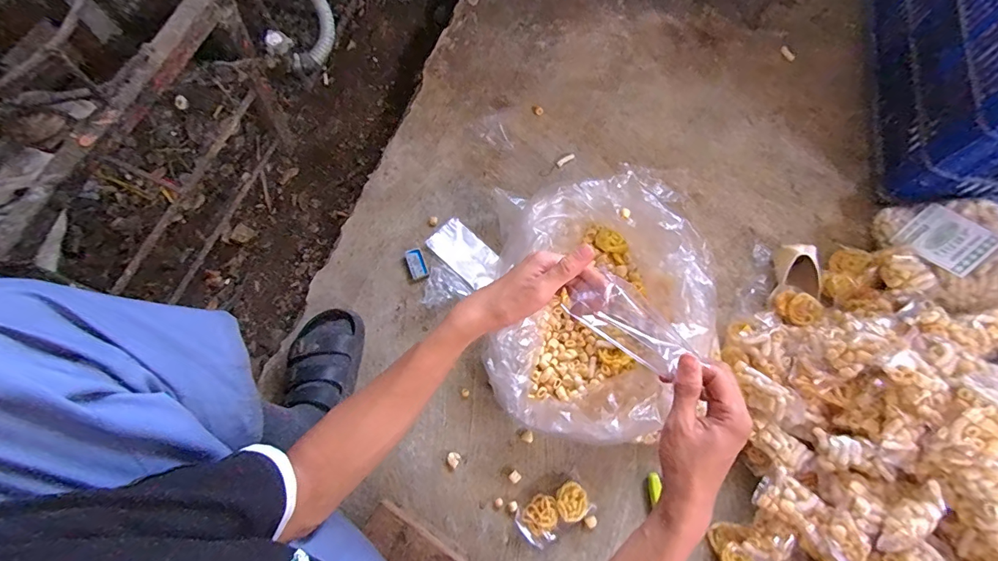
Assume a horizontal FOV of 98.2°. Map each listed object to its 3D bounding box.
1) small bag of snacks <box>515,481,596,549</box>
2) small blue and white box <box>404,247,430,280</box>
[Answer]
[{"bbox_3d":[0.081,0.339,0.633,0.105,0.023,0.060,-33,73,-9],"label":"small bag of snacks"},{"bbox_3d":[-0.144,-0.027,0.756,0.032,0.015,0.056,-22,72,-6],"label":"small blue and white box"}]

